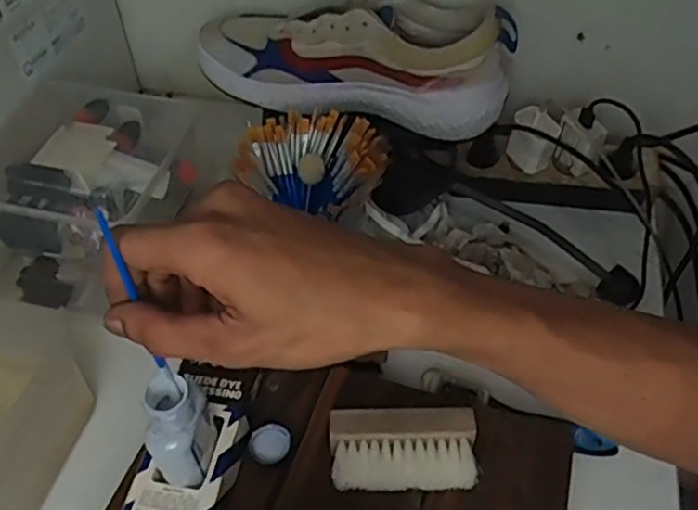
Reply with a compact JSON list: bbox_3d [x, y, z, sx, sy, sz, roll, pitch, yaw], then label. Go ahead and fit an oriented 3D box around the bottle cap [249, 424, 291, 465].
[{"bbox_3d":[-0.054,0.128,0.440,0.027,0.011,0.023,-2,49,-2],"label":"bottle cap"}]

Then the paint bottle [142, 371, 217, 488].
[{"bbox_3d":[-0.099,0.110,0.394,0.036,0.091,0.042,-15,50,-12],"label":"paint bottle"}]

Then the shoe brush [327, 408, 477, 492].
[{"bbox_3d":[0.035,0.129,0.427,0.092,0.032,0.048,1,49,1],"label":"shoe brush"}]

